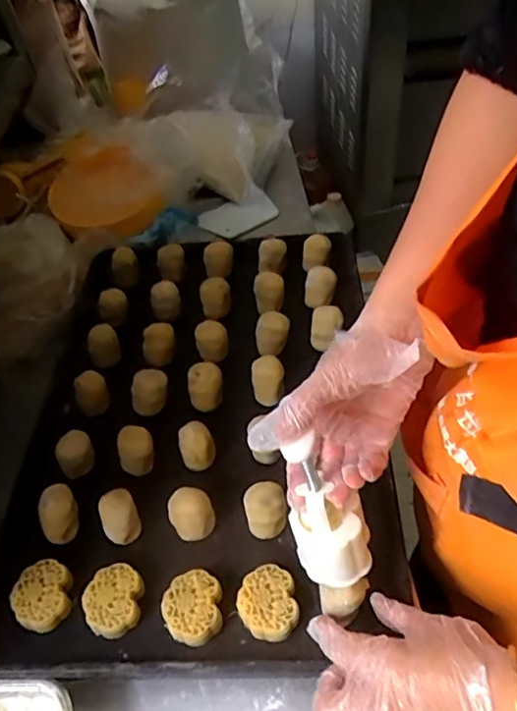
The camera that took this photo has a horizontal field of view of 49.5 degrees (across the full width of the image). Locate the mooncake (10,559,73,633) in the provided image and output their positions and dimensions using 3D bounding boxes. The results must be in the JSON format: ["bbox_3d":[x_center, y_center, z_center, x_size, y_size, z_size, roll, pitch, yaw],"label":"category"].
[{"bbox_3d":[-0.203,0.231,0.536,0.056,0.028,0.056,-3,47,4],"label":"mooncake"}]

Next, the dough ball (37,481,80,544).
[{"bbox_3d":[-0.204,0.162,0.574,0.041,0.051,0.032,-31,51,-21],"label":"dough ball"}]

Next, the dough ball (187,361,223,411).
[{"bbox_3d":[-0.065,0.036,0.675,0.039,0.058,0.029,4,7,2],"label":"dough ball"}]

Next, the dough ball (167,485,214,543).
[{"bbox_3d":[-0.066,0.158,0.560,0.043,0.050,0.032,-17,47,-9],"label":"dough ball"}]

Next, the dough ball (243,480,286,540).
[{"bbox_3d":[0.007,0.152,0.554,0.040,0.046,0.037,-3,47,4],"label":"dough ball"}]

